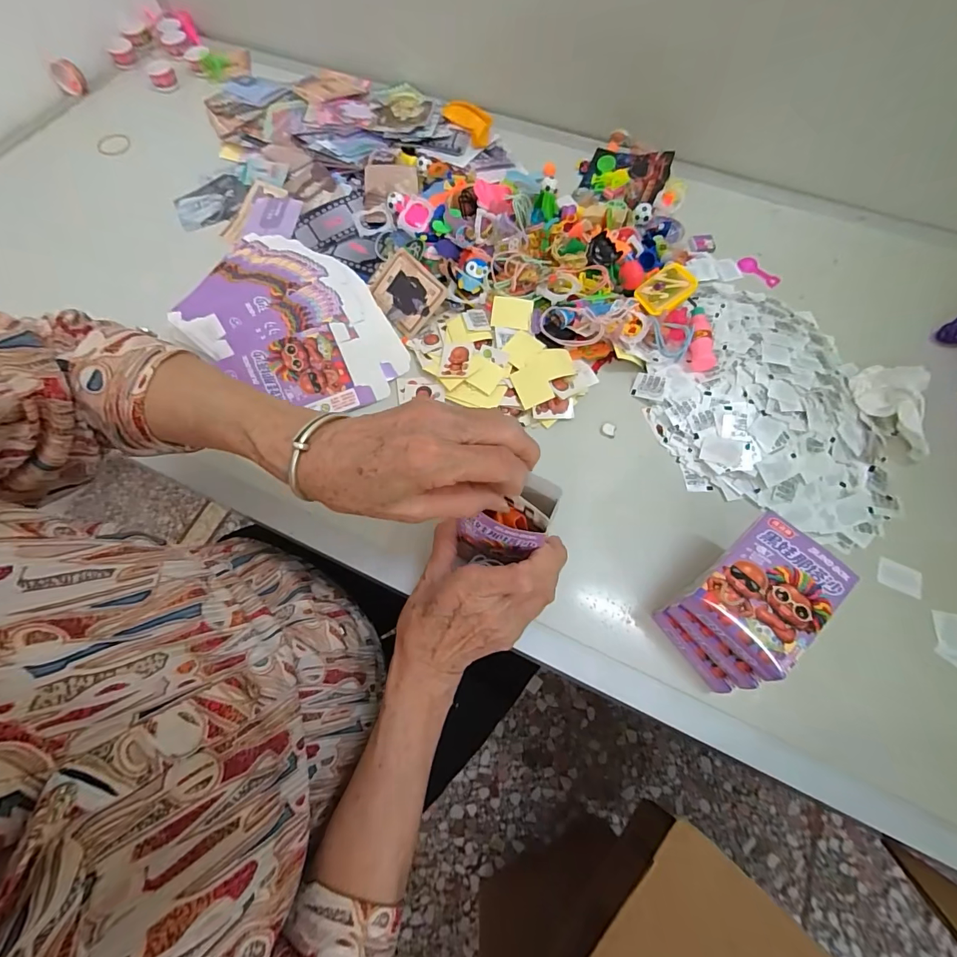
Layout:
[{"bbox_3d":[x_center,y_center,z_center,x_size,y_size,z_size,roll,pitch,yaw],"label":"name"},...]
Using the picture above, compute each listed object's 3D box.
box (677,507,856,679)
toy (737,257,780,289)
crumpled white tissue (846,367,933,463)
[{"bbox_3d":[0.194,0.075,0.285,0.091,0.020,0.065,-40,73,-16],"label":"box"},{"bbox_3d":[0.313,-0.231,0.478,0.019,0.006,0.049,-39,73,-15],"label":"toy"},{"bbox_3d":[0.378,-0.070,0.388,0.053,0.029,0.094,12,67,5],"label":"crumpled white tissue"}]

